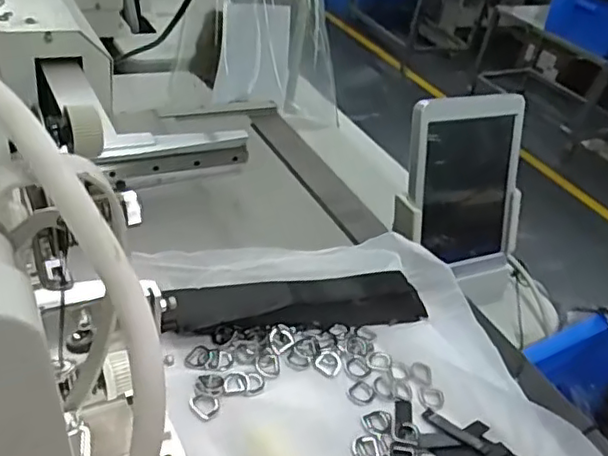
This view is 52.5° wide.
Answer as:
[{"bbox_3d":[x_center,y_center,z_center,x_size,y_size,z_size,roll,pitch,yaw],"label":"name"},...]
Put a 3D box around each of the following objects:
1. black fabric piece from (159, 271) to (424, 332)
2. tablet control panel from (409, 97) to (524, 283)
[{"bbox_3d":[-0.004,0.060,0.500,0.213,0.033,0.046,-4,39,-20],"label":"black fabric piece"},{"bbox_3d":[0.180,-0.037,0.690,0.150,0.220,0.032,-14,24,-21],"label":"tablet control panel"}]

